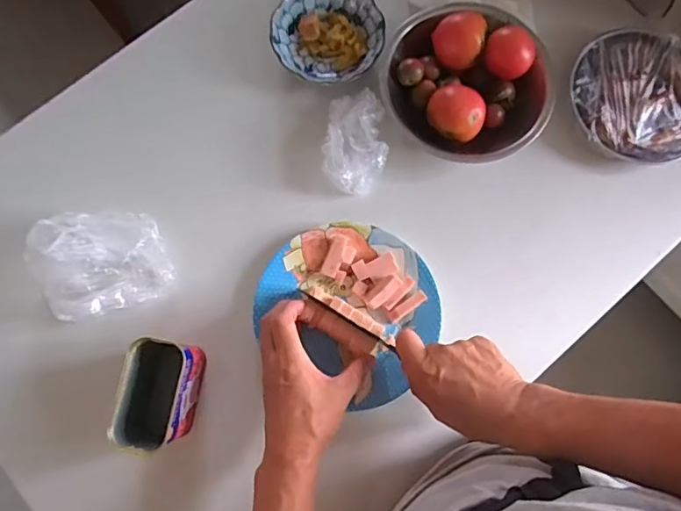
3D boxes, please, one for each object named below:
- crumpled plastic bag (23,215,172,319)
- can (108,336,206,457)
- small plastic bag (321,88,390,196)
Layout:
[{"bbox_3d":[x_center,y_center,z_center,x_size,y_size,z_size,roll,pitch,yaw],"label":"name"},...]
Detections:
[{"bbox_3d":[-0.241,0.001,0.516,0.114,0.061,0.105,-23,80,-5],"label":"crumpled plastic bag"},{"bbox_3d":[-0.172,0.131,0.485,0.058,0.072,0.097,5,79,0],"label":"can"},{"bbox_3d":[0.017,-0.125,0.566,0.067,0.032,0.111,10,79,1],"label":"small plastic bag"}]

